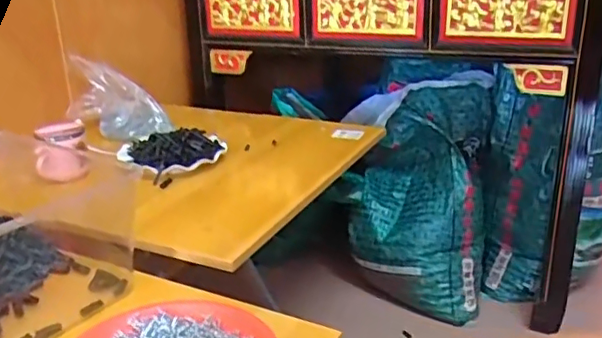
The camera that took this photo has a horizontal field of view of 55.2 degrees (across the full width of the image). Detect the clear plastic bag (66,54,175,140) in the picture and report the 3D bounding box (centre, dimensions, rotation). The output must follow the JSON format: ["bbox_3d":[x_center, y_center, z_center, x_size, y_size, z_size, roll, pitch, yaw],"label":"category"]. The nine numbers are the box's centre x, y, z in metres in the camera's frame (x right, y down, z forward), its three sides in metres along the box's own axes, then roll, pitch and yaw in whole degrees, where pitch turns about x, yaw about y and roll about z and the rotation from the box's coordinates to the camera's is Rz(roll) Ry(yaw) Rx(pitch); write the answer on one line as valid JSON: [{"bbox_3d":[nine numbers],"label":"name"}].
[{"bbox_3d":[-0.366,-0.140,1.150,0.196,0.153,0.047,5,22,17],"label":"clear plastic bag"}]

